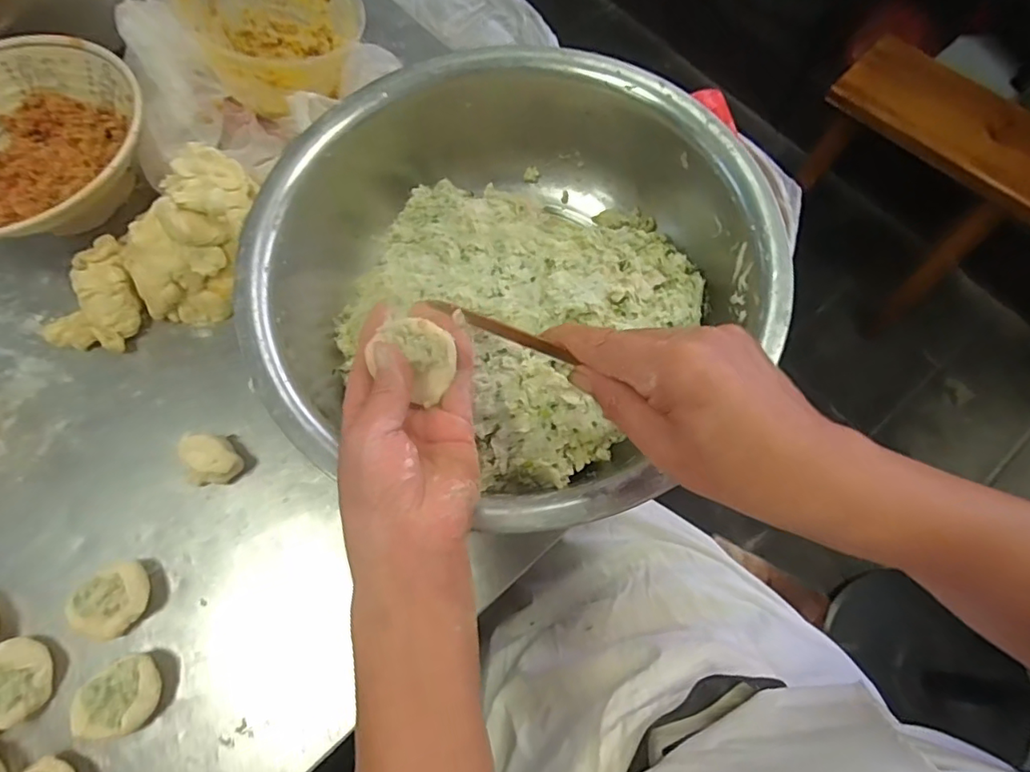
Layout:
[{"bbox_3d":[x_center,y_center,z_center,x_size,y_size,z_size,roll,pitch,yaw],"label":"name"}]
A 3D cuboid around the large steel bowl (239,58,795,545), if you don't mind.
[{"bbox_3d":[-0.011,-0.089,0.452,0.373,0.128,0.357,0,71,0],"label":"large steel bowl"}]

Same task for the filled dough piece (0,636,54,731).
[{"bbox_3d":[-0.354,0.208,0.386,0.039,0.030,0.055,-14,71,-5],"label":"filled dough piece"}]

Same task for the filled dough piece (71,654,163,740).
[{"bbox_3d":[-0.279,0.221,0.389,0.055,0.023,0.046,-26,73,-9],"label":"filled dough piece"}]

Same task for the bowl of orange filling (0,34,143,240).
[{"bbox_3d":[-0.425,-0.205,0.491,0.197,0.078,0.203,0,71,0],"label":"bowl of orange filling"}]

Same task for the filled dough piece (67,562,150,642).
[{"bbox_3d":[-0.302,0.160,0.412,0.049,0.027,0.053,0,71,0],"label":"filled dough piece"}]

